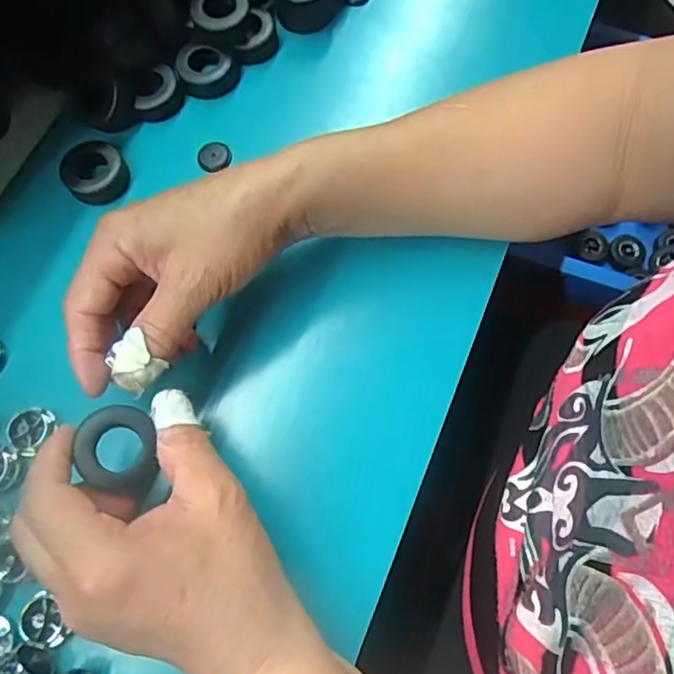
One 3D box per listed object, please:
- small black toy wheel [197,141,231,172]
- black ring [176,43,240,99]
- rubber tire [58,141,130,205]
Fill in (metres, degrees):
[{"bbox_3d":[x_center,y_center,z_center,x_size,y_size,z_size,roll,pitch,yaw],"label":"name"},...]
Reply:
[{"bbox_3d":[-0.080,-0.117,0.369,0.021,0.006,0.021,1,70,-2],"label":"small black toy wheel"},{"bbox_3d":[-0.085,-0.178,0.378,0.038,0.020,0.030,-2,70,-3],"label":"black ring"},{"bbox_3d":[-0.151,-0.103,0.355,0.037,0.018,0.034,1,70,-2],"label":"rubber tire"}]

